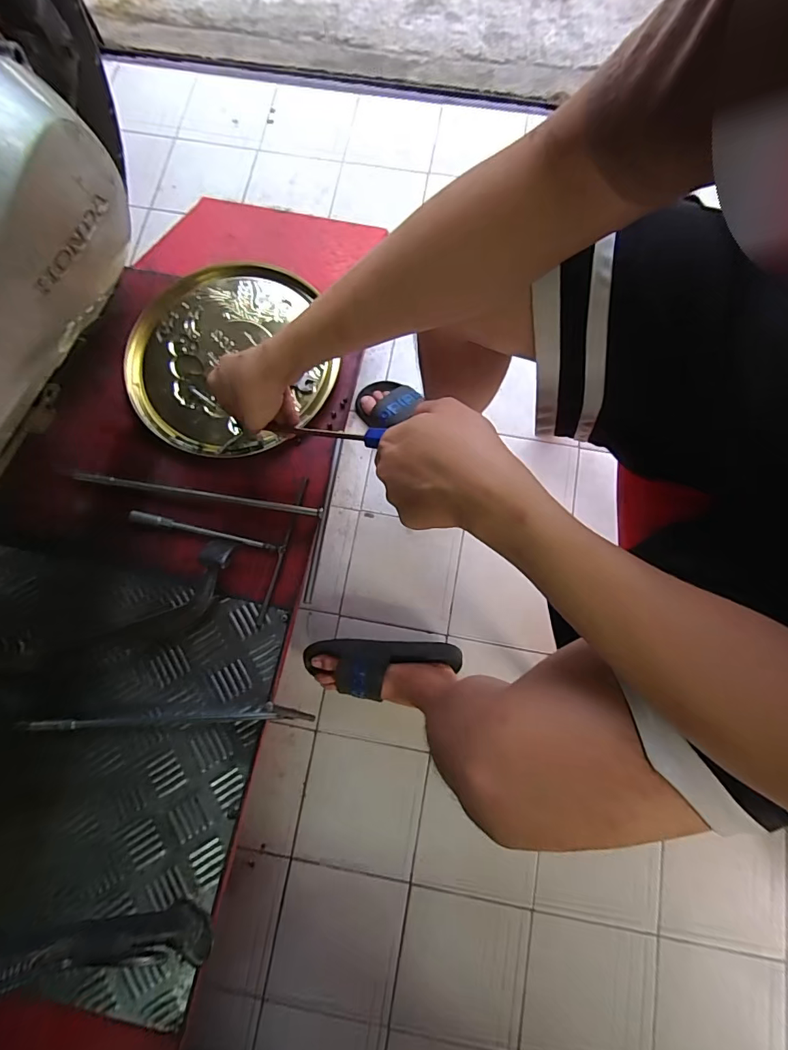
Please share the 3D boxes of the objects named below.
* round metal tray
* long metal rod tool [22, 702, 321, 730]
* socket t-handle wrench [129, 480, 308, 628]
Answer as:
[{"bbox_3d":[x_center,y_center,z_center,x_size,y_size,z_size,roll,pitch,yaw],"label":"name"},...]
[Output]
[{"bbox_3d":[-0.209,-0.209,0.559,0.248,0.021,0.255,0,79,1],"label":"round metal tray"},{"bbox_3d":[-0.235,0.201,0.469,0.300,0.013,0.015,-3,79,0],"label":"long metal rod tool"},{"bbox_3d":[-0.213,0.006,0.516,0.195,0.017,0.167,13,79,3],"label":"socket t-handle wrench"}]

